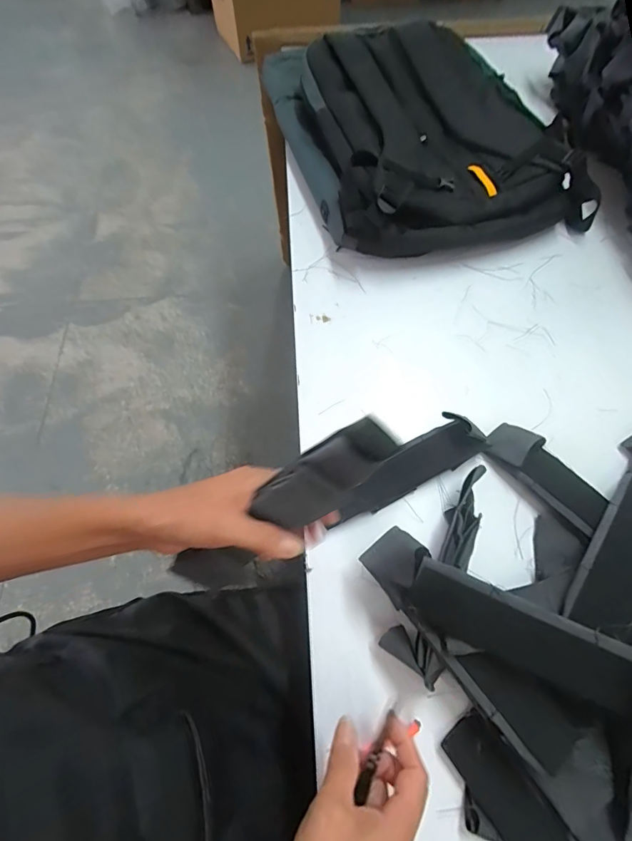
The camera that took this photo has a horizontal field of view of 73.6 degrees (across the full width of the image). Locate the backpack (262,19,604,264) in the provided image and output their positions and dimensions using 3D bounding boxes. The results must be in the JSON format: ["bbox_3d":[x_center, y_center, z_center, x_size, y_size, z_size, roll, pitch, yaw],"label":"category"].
[{"bbox_3d":[0.153,-0.441,0.649,0.348,0.099,0.450,-15,63,-8],"label":"backpack"}]

